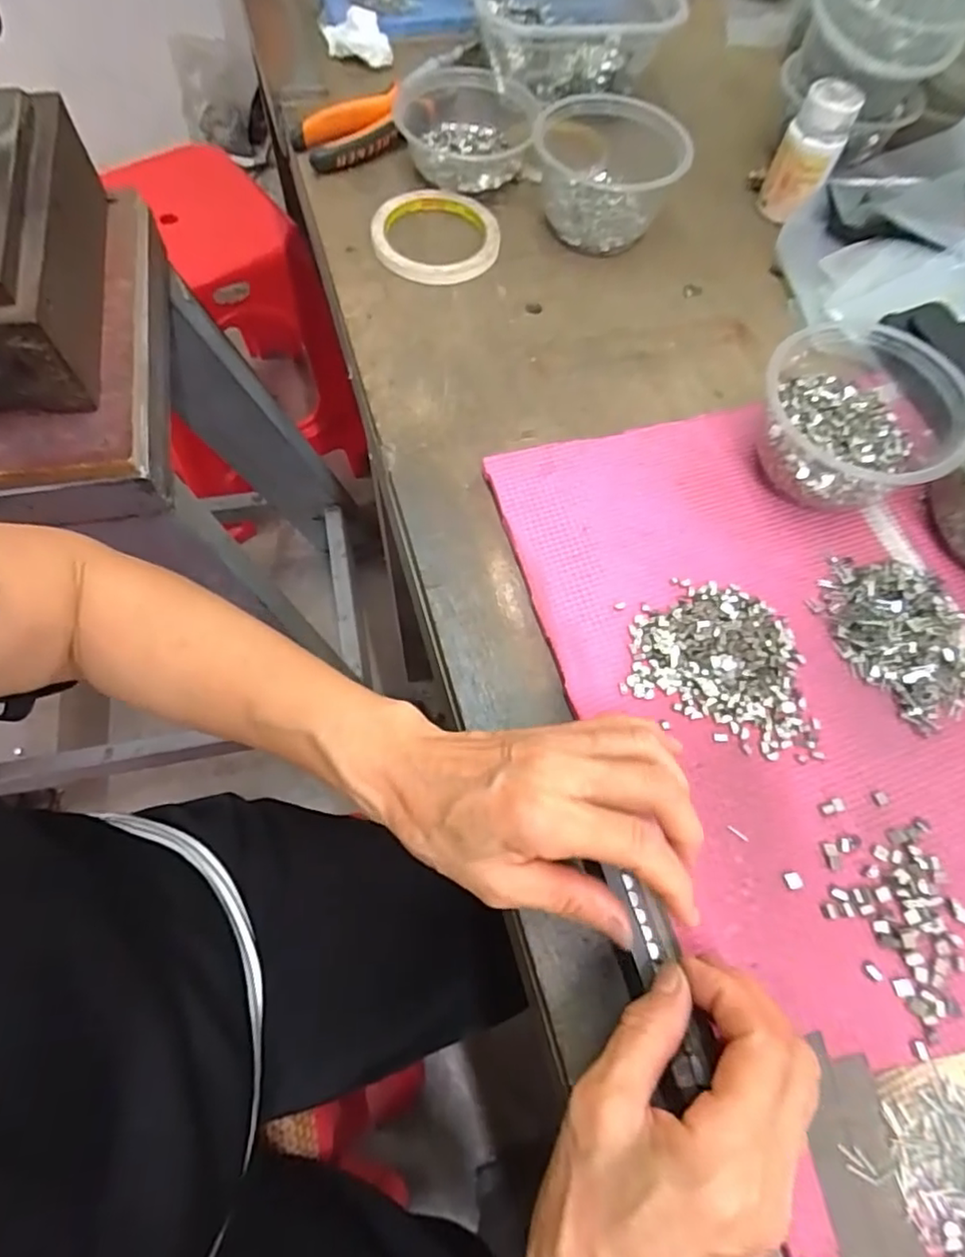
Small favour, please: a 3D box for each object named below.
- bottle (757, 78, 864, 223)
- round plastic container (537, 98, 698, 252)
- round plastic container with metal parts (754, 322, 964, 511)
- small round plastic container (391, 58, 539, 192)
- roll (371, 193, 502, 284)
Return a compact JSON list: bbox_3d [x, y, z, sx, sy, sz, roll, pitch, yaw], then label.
[{"bbox_3d":[0.256,-0.375,0.491,0.046,0.078,0.043,27,68,7],"label":"bottle"},{"bbox_3d":[0.100,-0.357,0.486,0.110,0.064,0.110,1,67,-3],"label":"round plastic container"},{"bbox_3d":[0.225,-0.126,0.380,0.111,0.069,0.103,1,67,-3],"label":"round plastic container with metal parts"},{"bbox_3d":[-0.015,-0.412,0.517,0.117,0.042,0.113,3,67,-3],"label":"small round plastic container"},{"bbox_3d":[-0.036,-0.307,0.486,0.096,0.016,0.095,0,66,-1],"label":"roll"}]

